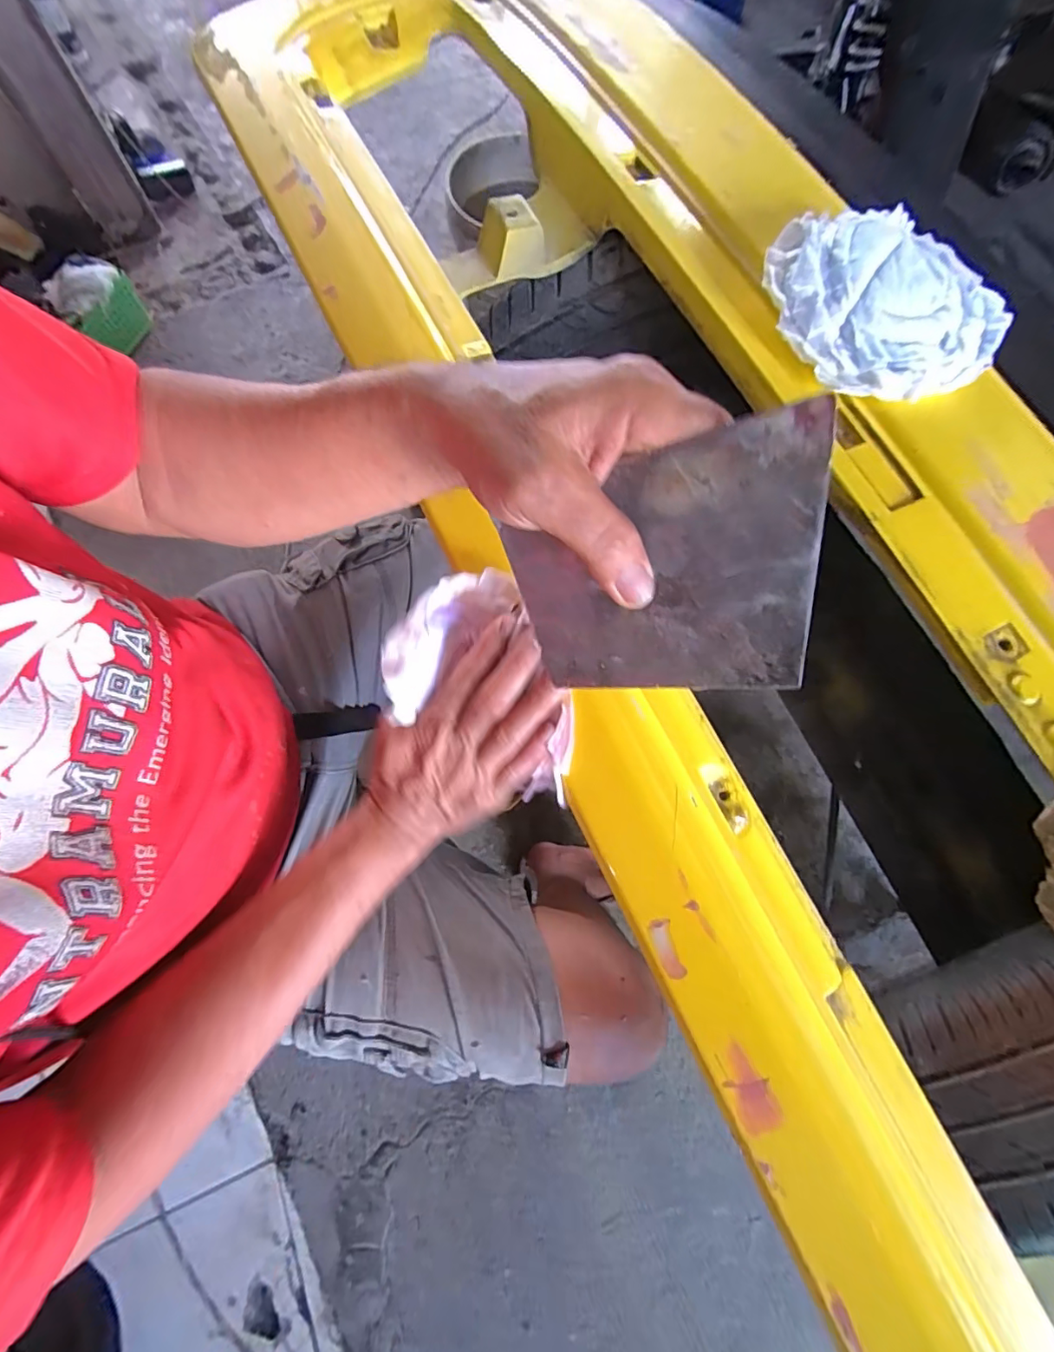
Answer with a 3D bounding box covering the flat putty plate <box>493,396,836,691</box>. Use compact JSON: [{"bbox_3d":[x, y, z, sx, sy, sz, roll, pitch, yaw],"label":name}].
[{"bbox_3d":[0.049,-0.040,0.209,0.005,0.133,0.096,-29,111,-48],"label":"flat putty plate"}]

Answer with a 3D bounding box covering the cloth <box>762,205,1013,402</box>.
[{"bbox_3d":[0.290,-0.301,0.393,0.197,0.037,0.165,-11,73,-4],"label":"cloth"}]

